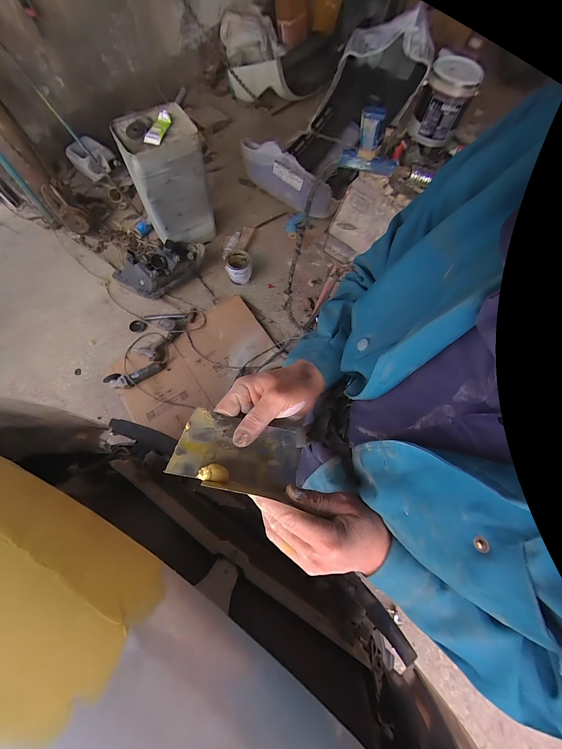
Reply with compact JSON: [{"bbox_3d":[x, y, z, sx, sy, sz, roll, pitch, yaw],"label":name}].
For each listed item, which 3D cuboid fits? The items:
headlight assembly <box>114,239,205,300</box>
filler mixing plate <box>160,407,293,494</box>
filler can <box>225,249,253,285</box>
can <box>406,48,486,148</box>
[{"bbox_3d":[-0.728,-0.640,1.716,0.551,0.199,0.243,-25,73,-11],"label":"headlight assembly"},{"bbox_3d":[-0.043,0.084,0.309,0.138,0.012,0.075,18,52,-20],"label":"filler mixing plate"},{"bbox_3d":[-0.264,-0.682,1.766,0.158,0.145,0.169,1,70,-2],"label":"filler can"},{"bbox_3d":[0.527,-0.883,0.899,0.152,0.192,0.152,1,70,-2],"label":"can"}]

